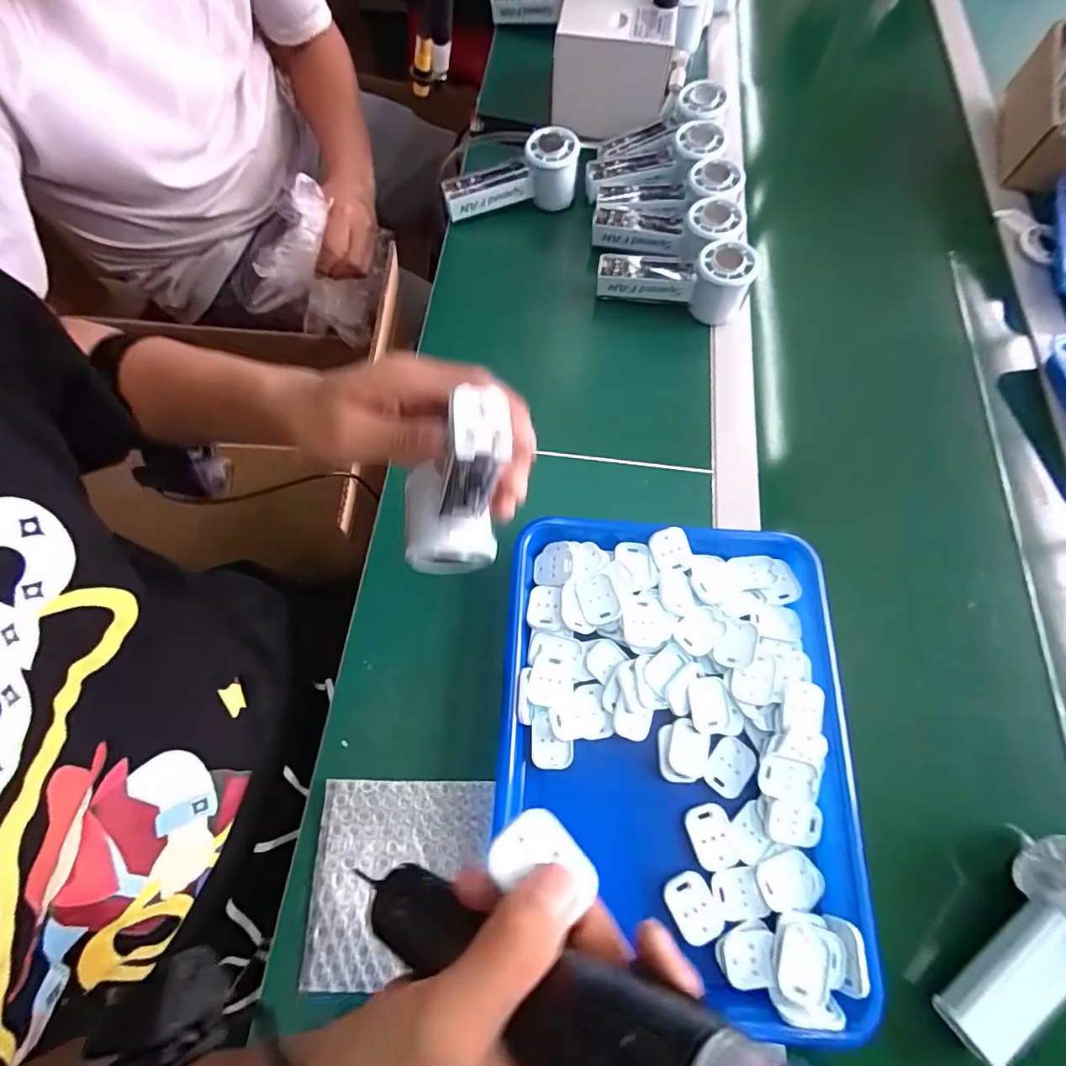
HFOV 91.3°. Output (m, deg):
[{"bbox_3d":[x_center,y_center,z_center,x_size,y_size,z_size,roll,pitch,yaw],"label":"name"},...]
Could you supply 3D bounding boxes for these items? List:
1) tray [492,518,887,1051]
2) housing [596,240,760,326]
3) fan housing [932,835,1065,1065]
[{"bbox_3d":[0.104,0.138,0.396,0.249,0.037,0.298,4,69,-1],"label":"tray"},{"bbox_3d":[0.145,-0.264,0.536,0.146,0.071,0.048,16,70,3],"label":"housing"},{"bbox_3d":[0.327,0.268,0.332,0.143,0.049,0.060,-28,73,-12],"label":"fan housing"}]

